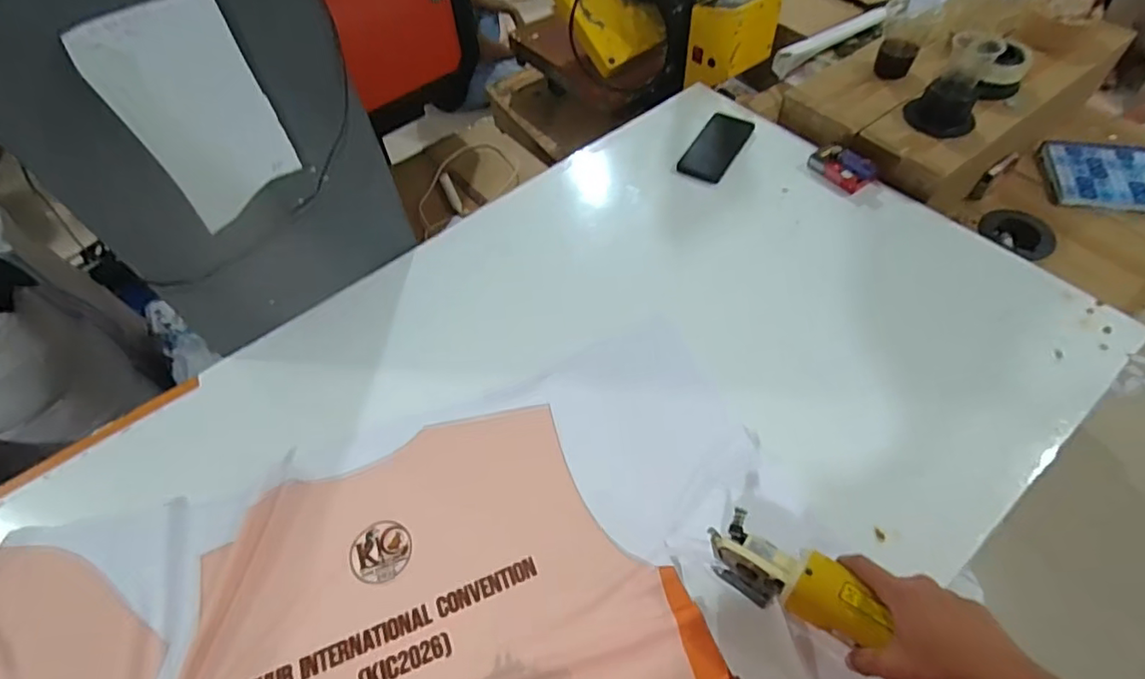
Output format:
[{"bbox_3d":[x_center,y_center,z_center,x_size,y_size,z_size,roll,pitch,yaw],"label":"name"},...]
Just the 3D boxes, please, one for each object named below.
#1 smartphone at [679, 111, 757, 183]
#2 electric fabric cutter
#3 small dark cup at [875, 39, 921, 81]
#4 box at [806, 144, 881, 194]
[{"bbox_3d":[0.251,-0.338,0.972,0.076,0.010,0.179,26,61,20],"label":"smartphone"},{"bbox_3d":[0.213,0.235,0.542,0.160,0.085,0.063,16,49,35],"label":"electric fabric cutter"},{"bbox_3d":[0.566,-0.496,0.988,0.060,0.054,0.055,-2,56,2],"label":"small dark cup"},{"bbox_3d":[0.437,-0.281,0.913,0.062,0.028,0.099,-40,62,-21],"label":"box"}]

